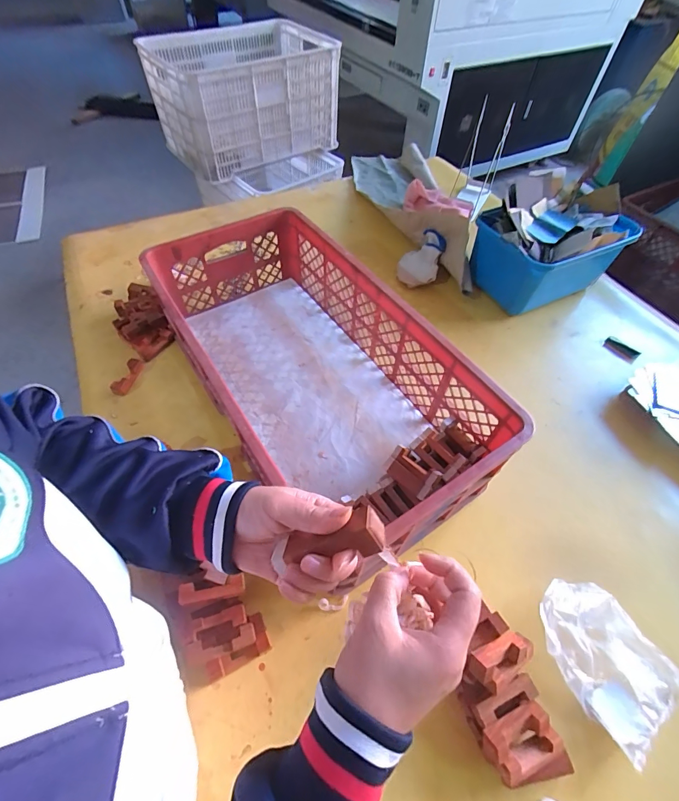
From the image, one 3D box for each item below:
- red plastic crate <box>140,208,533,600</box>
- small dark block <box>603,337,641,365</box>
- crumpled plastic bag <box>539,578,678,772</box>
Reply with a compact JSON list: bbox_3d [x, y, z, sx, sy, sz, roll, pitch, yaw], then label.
[{"bbox_3d":[-0.055,-0.065,0.649,0.318,0.182,0.649,-30,61,-20],"label":"red plastic crate"},{"bbox_3d":[0.616,-0.111,0.821,0.028,0.020,0.069,-36,64,-23],"label":"small dark block"},{"bbox_3d":[0.339,0.322,0.485,0.127,0.050,0.165,-25,60,-17],"label":"crumpled plastic bag"}]

